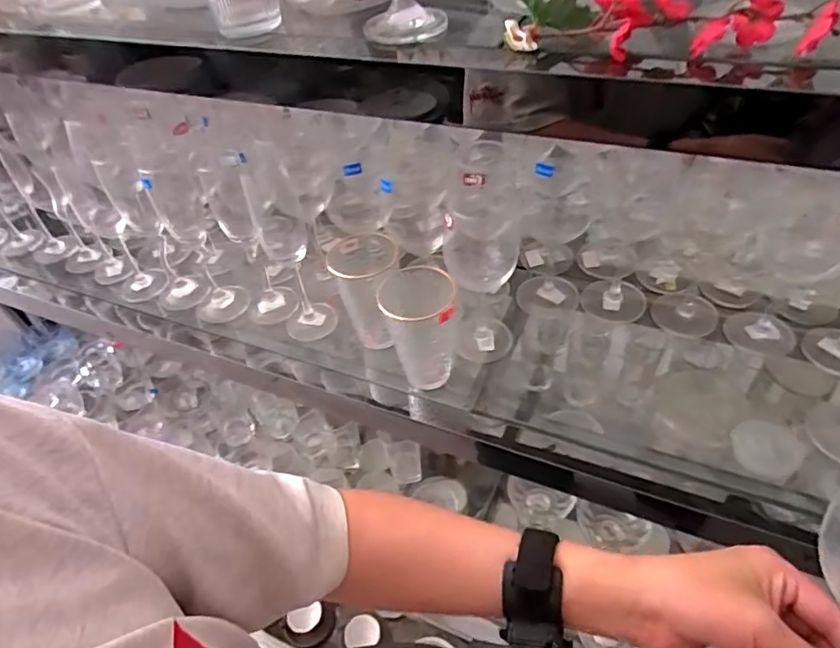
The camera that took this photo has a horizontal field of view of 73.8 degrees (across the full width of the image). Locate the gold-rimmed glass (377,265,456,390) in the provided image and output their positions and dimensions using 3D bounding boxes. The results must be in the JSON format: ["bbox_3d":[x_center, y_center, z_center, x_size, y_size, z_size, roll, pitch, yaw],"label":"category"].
[{"bbox_3d":[0.002,0.003,0.624,0.078,0.132,0.090,-7,46,0],"label":"gold-rimmed glass"}]

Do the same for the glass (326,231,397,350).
[{"bbox_3d":[-0.063,-0.045,0.679,0.074,0.124,0.088,-13,46,-5],"label":"glass"}]

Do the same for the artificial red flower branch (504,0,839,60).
[{"bbox_3d":[0.169,-0.221,0.393,0.214,0.048,0.066,14,50,19],"label":"artificial red flower branch"}]

